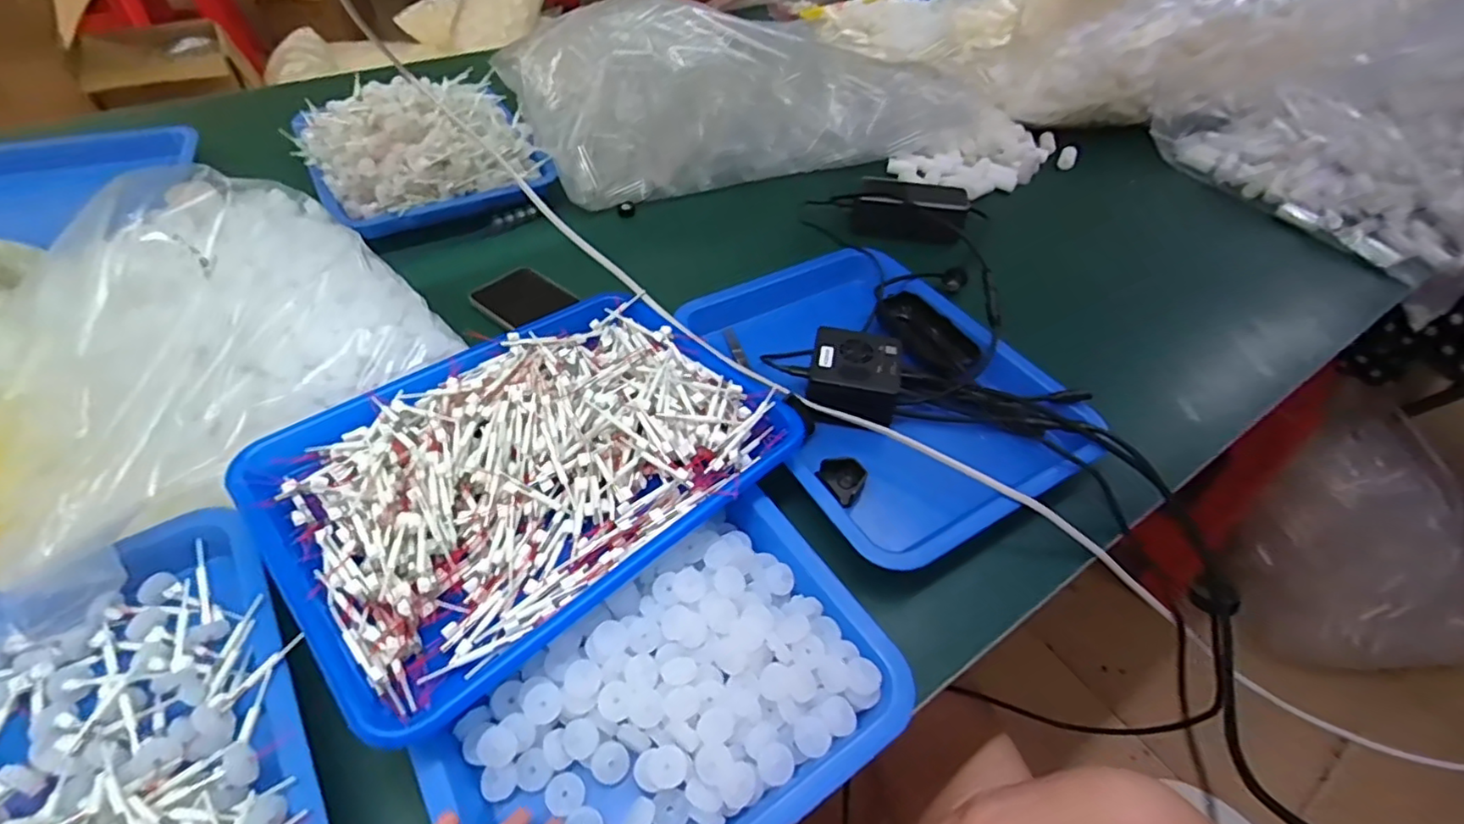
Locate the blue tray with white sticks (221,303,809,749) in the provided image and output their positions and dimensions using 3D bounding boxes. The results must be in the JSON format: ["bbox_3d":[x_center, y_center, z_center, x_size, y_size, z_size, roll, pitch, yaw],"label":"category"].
[{"bbox_3d":[-0.137,0.031,0.446,0.332,0.047,0.238,-33,58,-29],"label":"blue tray with white sticks"}]

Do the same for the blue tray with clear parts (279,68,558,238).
[{"bbox_3d":[-0.384,-0.339,0.761,0.260,0.075,0.275,-21,52,-21],"label":"blue tray with clear parts"}]

